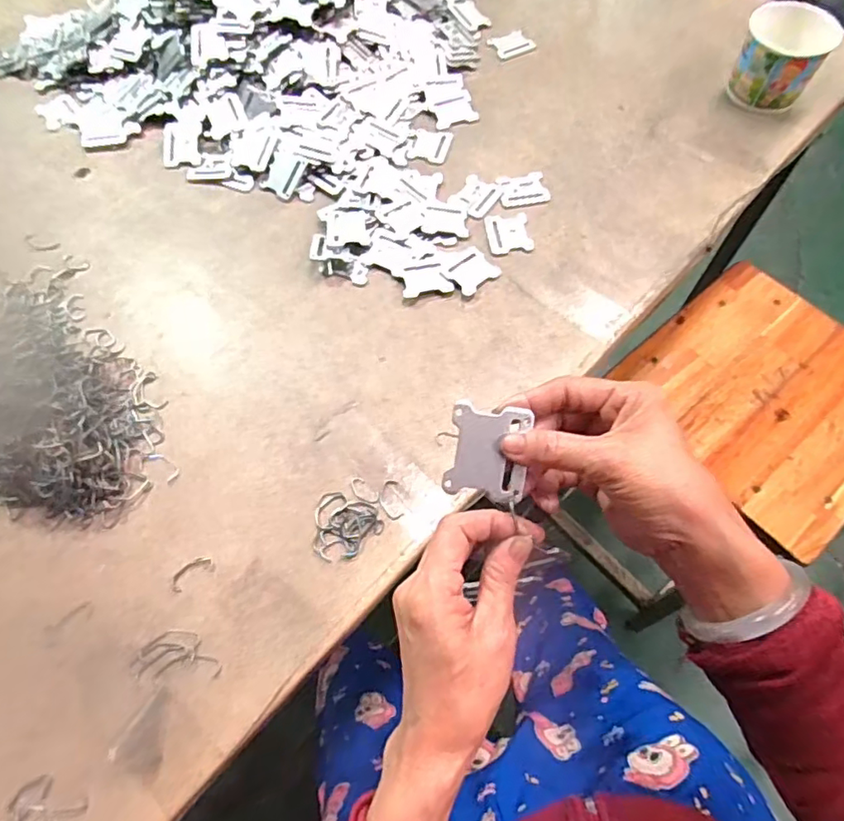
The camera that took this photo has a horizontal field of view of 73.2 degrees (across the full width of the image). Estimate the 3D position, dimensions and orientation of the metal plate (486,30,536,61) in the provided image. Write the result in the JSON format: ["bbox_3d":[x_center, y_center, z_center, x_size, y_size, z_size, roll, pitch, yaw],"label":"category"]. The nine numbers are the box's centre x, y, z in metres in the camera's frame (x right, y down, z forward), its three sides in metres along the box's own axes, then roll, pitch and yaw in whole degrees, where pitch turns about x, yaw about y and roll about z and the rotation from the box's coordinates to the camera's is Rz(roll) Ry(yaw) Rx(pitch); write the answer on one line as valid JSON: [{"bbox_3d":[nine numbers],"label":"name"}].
[{"bbox_3d":[0.116,-0.473,0.730,0.051,0.004,0.041,-22,66,-8],"label":"metal plate"}]

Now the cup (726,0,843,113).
[{"bbox_3d":[0.399,-0.395,0.635,0.090,0.080,0.091,-1,65,2],"label":"cup"}]

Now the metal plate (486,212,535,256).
[{"bbox_3d":[0.090,-0.185,0.589,0.044,0.004,0.050,-7,65,-1],"label":"metal plate"}]

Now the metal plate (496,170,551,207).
[{"bbox_3d":[0.111,-0.243,0.621,0.051,0.004,0.045,-9,65,-2],"label":"metal plate"}]

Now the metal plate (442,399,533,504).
[{"bbox_3d":[0.036,0.023,0.306,0.043,0.004,0.049,8,90,0],"label":"metal plate"}]

